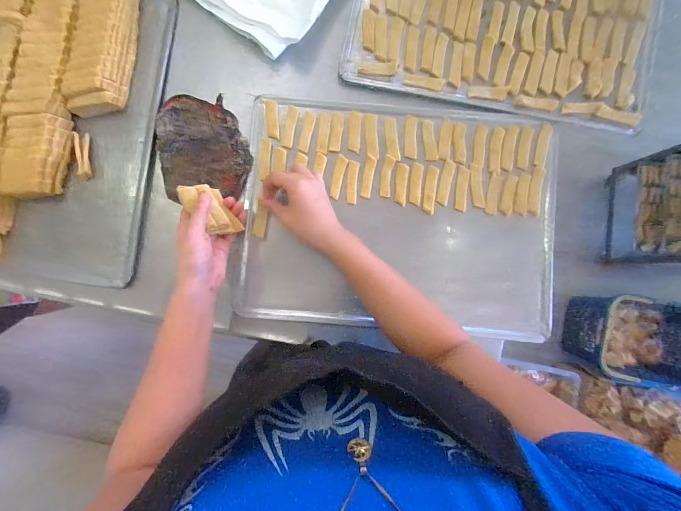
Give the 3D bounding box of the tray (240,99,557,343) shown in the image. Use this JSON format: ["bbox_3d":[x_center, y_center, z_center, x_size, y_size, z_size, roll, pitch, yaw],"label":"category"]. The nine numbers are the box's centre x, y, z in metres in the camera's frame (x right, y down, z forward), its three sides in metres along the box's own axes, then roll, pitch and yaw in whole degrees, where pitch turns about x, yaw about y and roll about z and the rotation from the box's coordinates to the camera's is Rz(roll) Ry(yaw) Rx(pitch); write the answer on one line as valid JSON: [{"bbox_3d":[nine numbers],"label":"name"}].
[{"bbox_3d":[0.086,-0.056,0.443,0.440,0.023,0.320,6,90,0],"label":"tray"}]

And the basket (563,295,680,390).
[{"bbox_3d":[1.106,0.309,1.090,0.409,0.229,0.301,7,88,0],"label":"basket"}]

